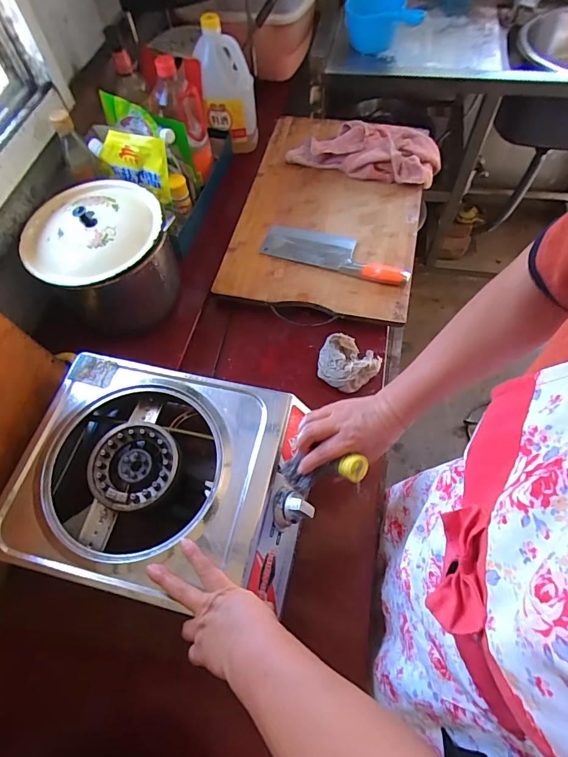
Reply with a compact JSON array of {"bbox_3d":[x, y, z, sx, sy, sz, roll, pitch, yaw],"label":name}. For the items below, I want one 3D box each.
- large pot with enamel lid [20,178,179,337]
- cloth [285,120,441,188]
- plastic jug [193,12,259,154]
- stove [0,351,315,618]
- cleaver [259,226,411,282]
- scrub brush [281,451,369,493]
[{"bbox_3d":[-0.299,-0.210,0.700,0.211,0.162,0.207,-1,63,2],"label":"large pot with enamel lid"},{"bbox_3d":[0.185,-0.518,0.901,0.325,0.061,0.173,15,64,10],"label":"cloth"},{"bbox_3d":[-0.121,-0.625,0.879,0.111,0.216,0.075,-8,63,-2],"label":"plastic jug"},{"bbox_3d":[-0.154,0.141,0.567,0.366,0.119,0.280,11,64,8],"label":"stove"},{"bbox_3d":[0.097,-0.246,0.788,0.287,0.019,0.084,16,64,10],"label":"cleaver"},{"bbox_3d":[0.046,0.114,0.497,0.106,0.027,0.041,-9,60,23],"label":"scrub brush"}]

